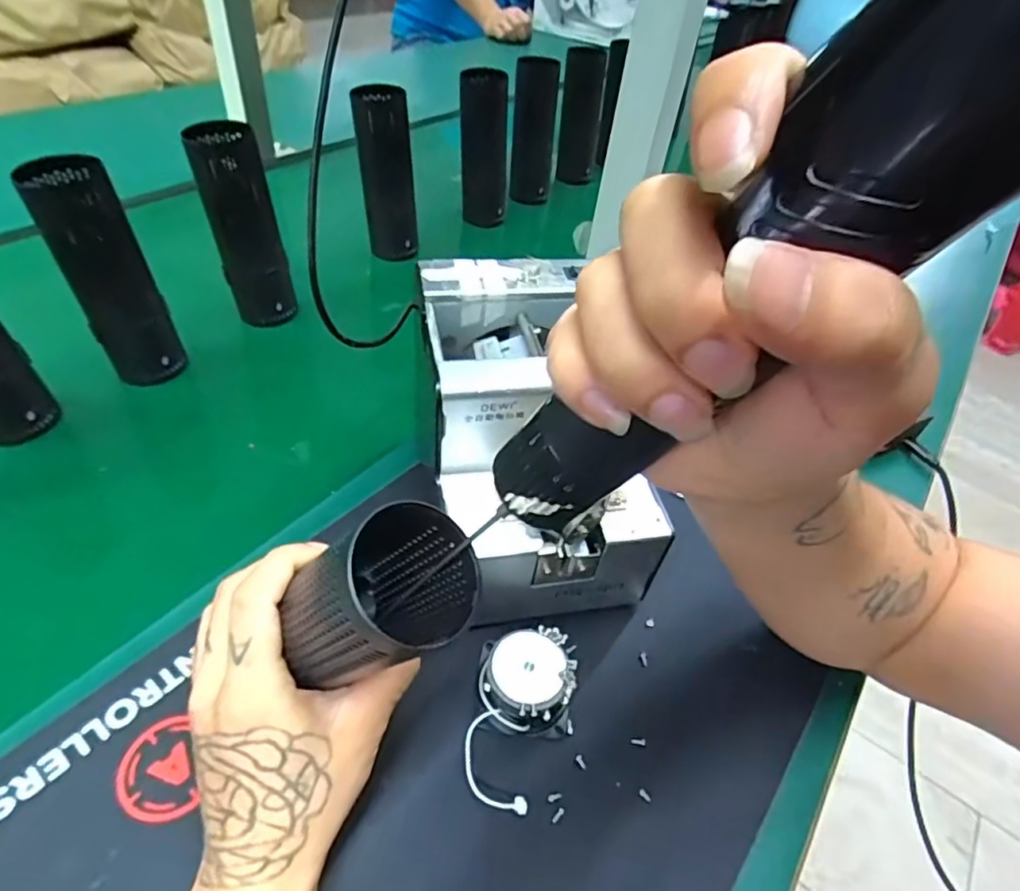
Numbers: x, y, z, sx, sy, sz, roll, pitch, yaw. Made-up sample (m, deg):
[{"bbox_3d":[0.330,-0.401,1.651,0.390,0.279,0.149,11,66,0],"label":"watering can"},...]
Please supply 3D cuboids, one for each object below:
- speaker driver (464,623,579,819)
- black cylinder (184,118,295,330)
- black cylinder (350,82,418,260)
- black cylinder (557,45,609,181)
[{"bbox_3d":[0.006,0.142,0.320,0.051,0.029,0.087,11,45,1],"label":"speaker driver"},{"bbox_3d":[-0.235,-0.193,0.533,0.054,0.159,0.064,-17,50,-24],"label":"black cylinder"},{"bbox_3d":[-0.128,-0.279,0.634,0.054,0.158,0.043,-7,47,-16],"label":"black cylinder"},{"bbox_3d":[0.094,-0.443,0.822,0.054,0.170,0.046,13,45,3],"label":"black cylinder"}]

